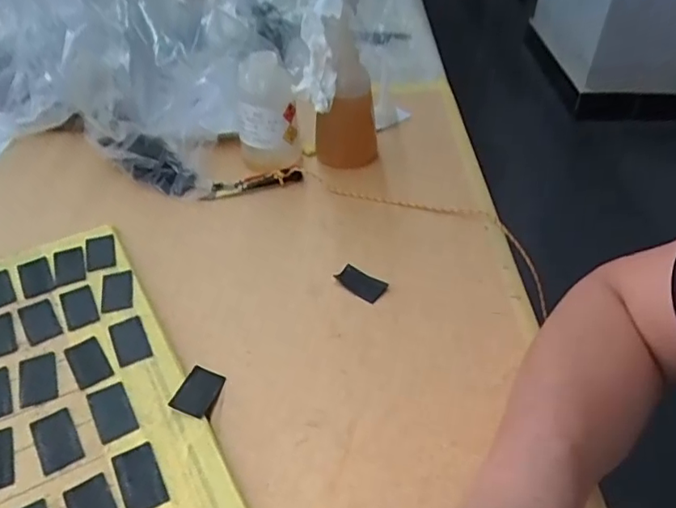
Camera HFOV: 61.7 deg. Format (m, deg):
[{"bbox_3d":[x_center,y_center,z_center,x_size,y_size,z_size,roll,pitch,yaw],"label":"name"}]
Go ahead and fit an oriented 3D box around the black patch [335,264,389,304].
[{"bbox_3d":[0.020,0.024,0.478,0.041,0.006,0.026,28,47,28],"label":"black patch"}]

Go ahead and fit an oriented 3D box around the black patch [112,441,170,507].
[{"bbox_3d":[-0.116,0.130,0.331,0.023,0.004,0.042,-19,44,-22],"label":"black patch"}]

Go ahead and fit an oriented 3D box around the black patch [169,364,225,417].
[{"bbox_3d":[-0.096,0.094,0.388,0.025,0.004,0.044,25,27,1],"label":"black patch"}]

